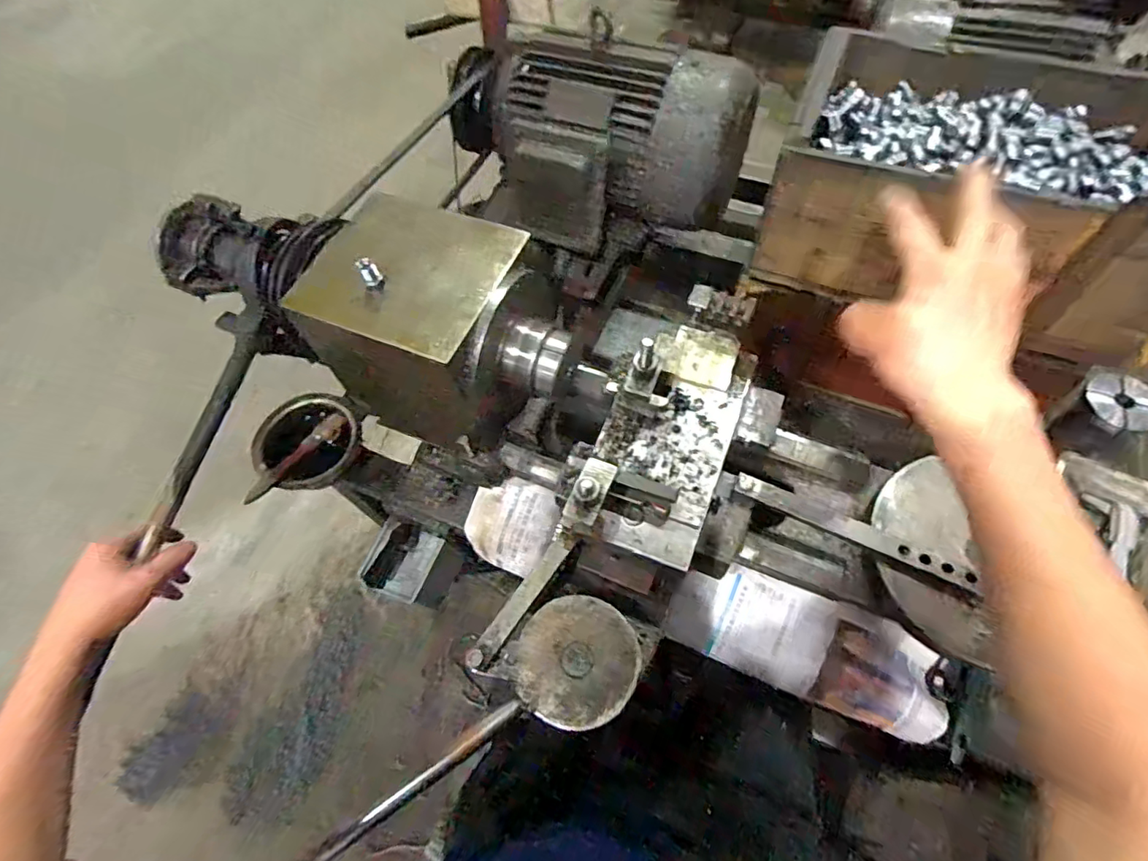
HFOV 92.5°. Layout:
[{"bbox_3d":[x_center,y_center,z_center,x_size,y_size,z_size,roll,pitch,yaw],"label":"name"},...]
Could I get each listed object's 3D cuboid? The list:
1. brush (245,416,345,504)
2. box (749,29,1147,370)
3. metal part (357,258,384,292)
[{"bbox_3d":[-0.346,0.032,0.685,0.024,0.031,0.145,30,68,18],"label":"brush"},{"bbox_3d":[0.382,-0.250,0.551,0.329,0.131,0.233,19,64,14],"label":"box"},{"bbox_3d":[-0.169,-0.130,0.459,0.015,0.029,0.012,-34,22,-14],"label":"metal part"}]

